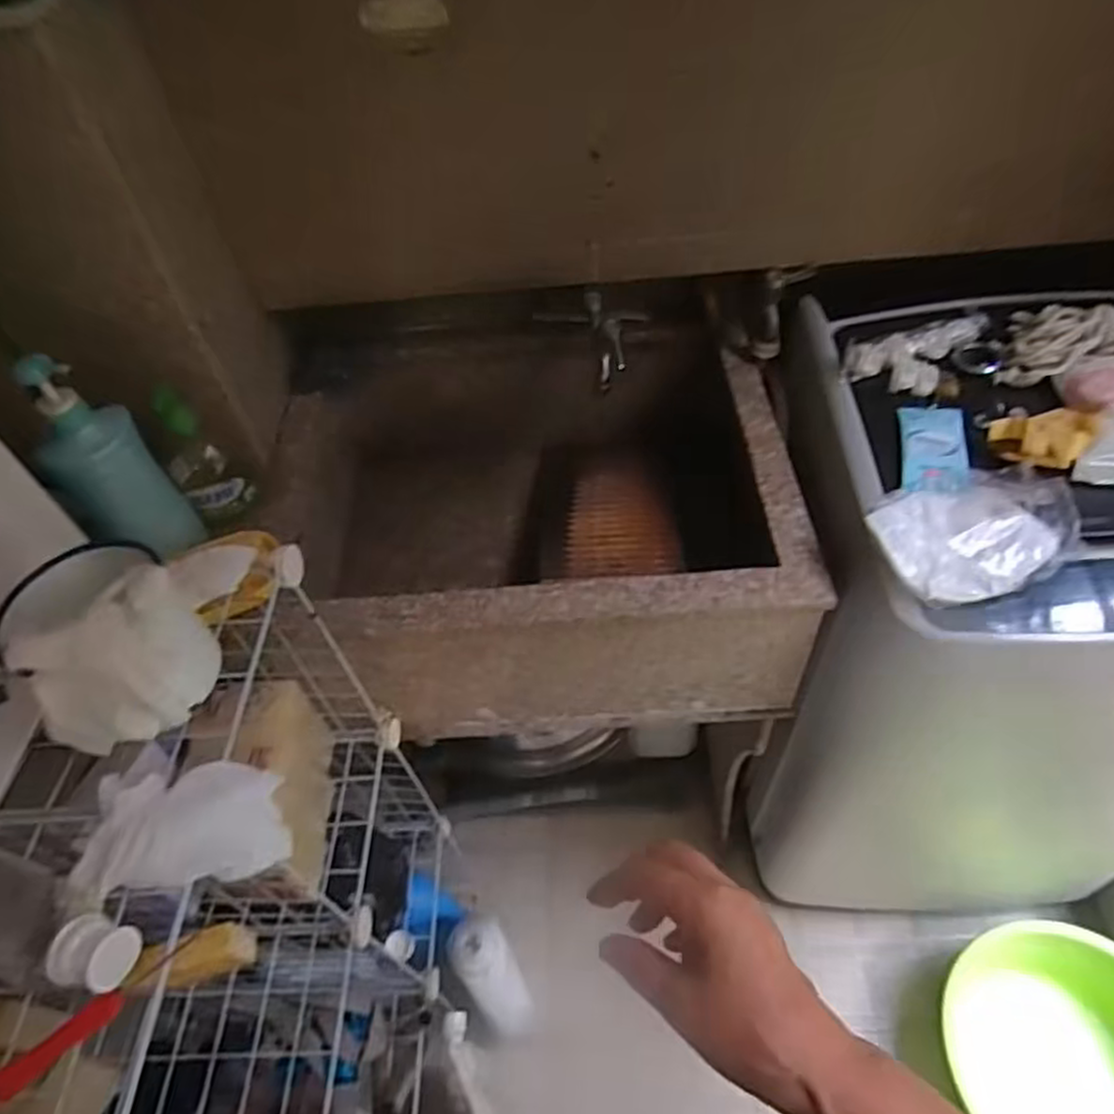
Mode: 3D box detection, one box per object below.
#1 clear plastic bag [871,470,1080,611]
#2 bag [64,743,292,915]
[{"bbox_3d":[0.364,-0.028,0.647,0.140,0.062,0.127,-21,51,-12],"label":"clear plastic bag"},{"bbox_3d":[-0.241,0.173,0.474,0.107,0.064,0.088,-17,51,-9],"label":"bag"}]

